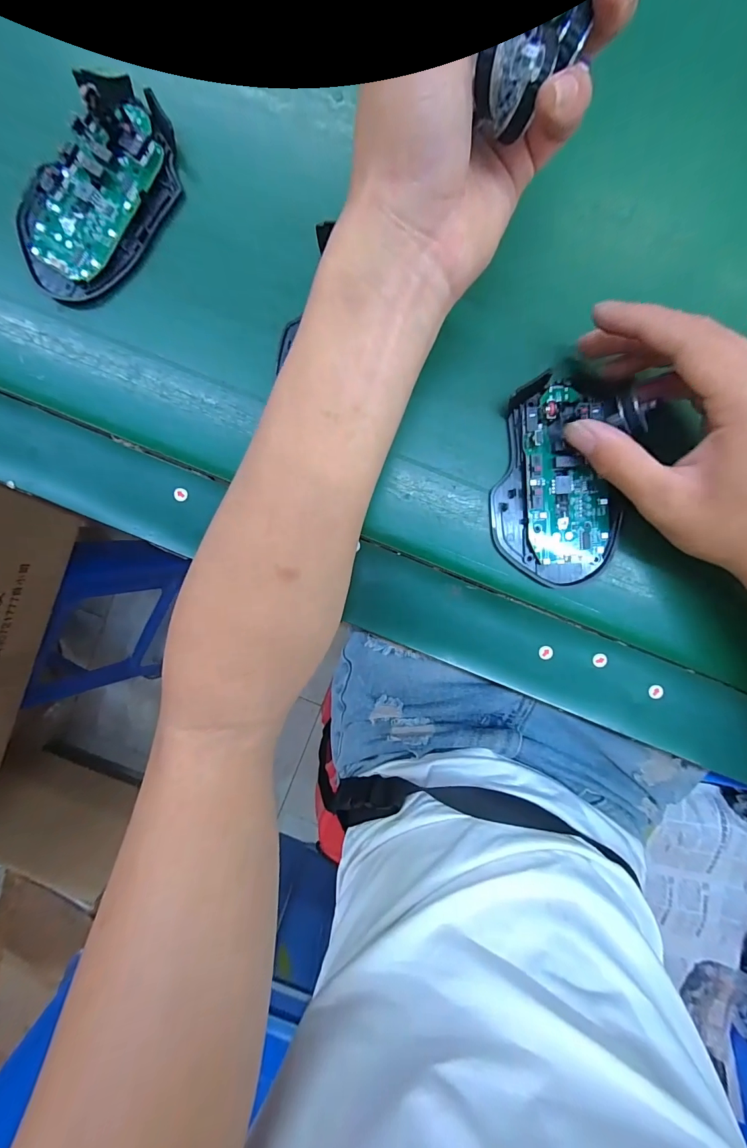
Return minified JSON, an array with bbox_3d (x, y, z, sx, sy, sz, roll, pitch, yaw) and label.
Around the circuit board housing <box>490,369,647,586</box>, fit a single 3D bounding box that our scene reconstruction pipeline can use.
[{"bbox_3d":[0.107,-0.054,0.224,0.069,0.021,0.115,5,93,1],"label":"circuit board housing"}]

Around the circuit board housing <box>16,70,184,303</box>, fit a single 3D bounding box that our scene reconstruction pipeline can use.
[{"bbox_3d":[-0.157,-0.214,0.225,0.066,0.021,0.114,38,95,0],"label":"circuit board housing"}]

